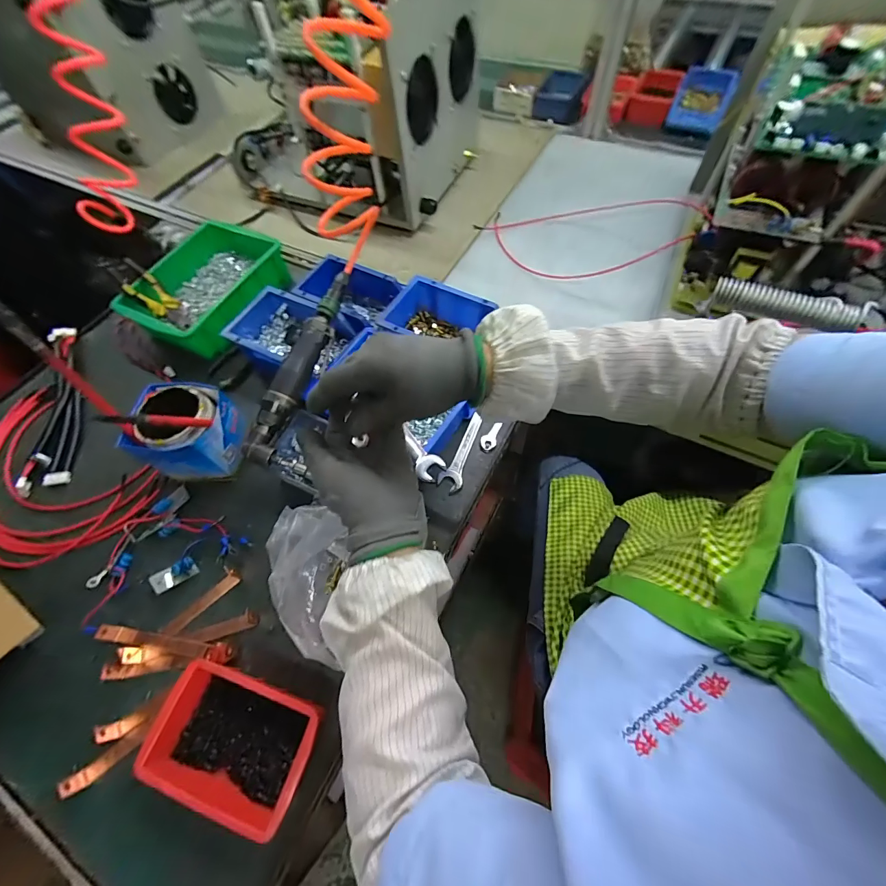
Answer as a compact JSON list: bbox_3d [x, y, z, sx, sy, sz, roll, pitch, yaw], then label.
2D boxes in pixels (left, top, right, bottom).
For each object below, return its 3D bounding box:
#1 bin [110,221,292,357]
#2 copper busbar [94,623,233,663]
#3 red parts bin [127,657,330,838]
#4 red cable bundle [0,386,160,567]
[{"bbox_3d":[-0.404,-0.263,0.660,0.198,0.073,0.237,18,64,13],"label":"bin"},{"bbox_3d":[-0.306,0.223,0.426,0.150,0.026,0.017,6,62,7],"label":"copper busbar"},{"bbox_3d":[-0.198,0.282,0.370,0.147,0.047,0.097,14,63,11],"label":"red parts bin"},{"bbox_3d":[-0.569,0.057,0.546,0.324,0.026,0.195,28,67,17],"label":"red cable bundle"}]

